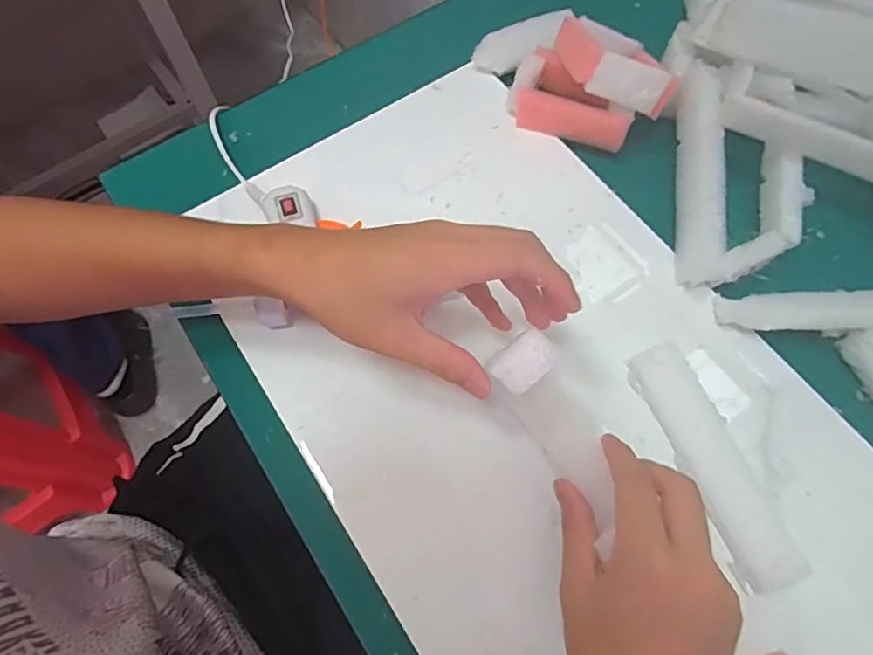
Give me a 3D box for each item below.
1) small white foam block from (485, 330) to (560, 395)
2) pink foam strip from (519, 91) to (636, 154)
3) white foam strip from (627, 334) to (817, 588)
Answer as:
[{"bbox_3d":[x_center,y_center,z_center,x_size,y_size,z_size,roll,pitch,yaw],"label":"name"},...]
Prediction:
[{"bbox_3d":[0.042,0.016,0.263,0.031,0.008,0.022,-36,73,-16],"label":"small white foam block"},{"bbox_3d":[0.107,-0.165,0.438,0.089,0.029,0.019,17,70,10],"label":"pink foam strip"},{"bbox_3d":[0.167,0.081,0.337,0.035,0.025,0.150,-20,68,-5],"label":"white foam strip"}]

